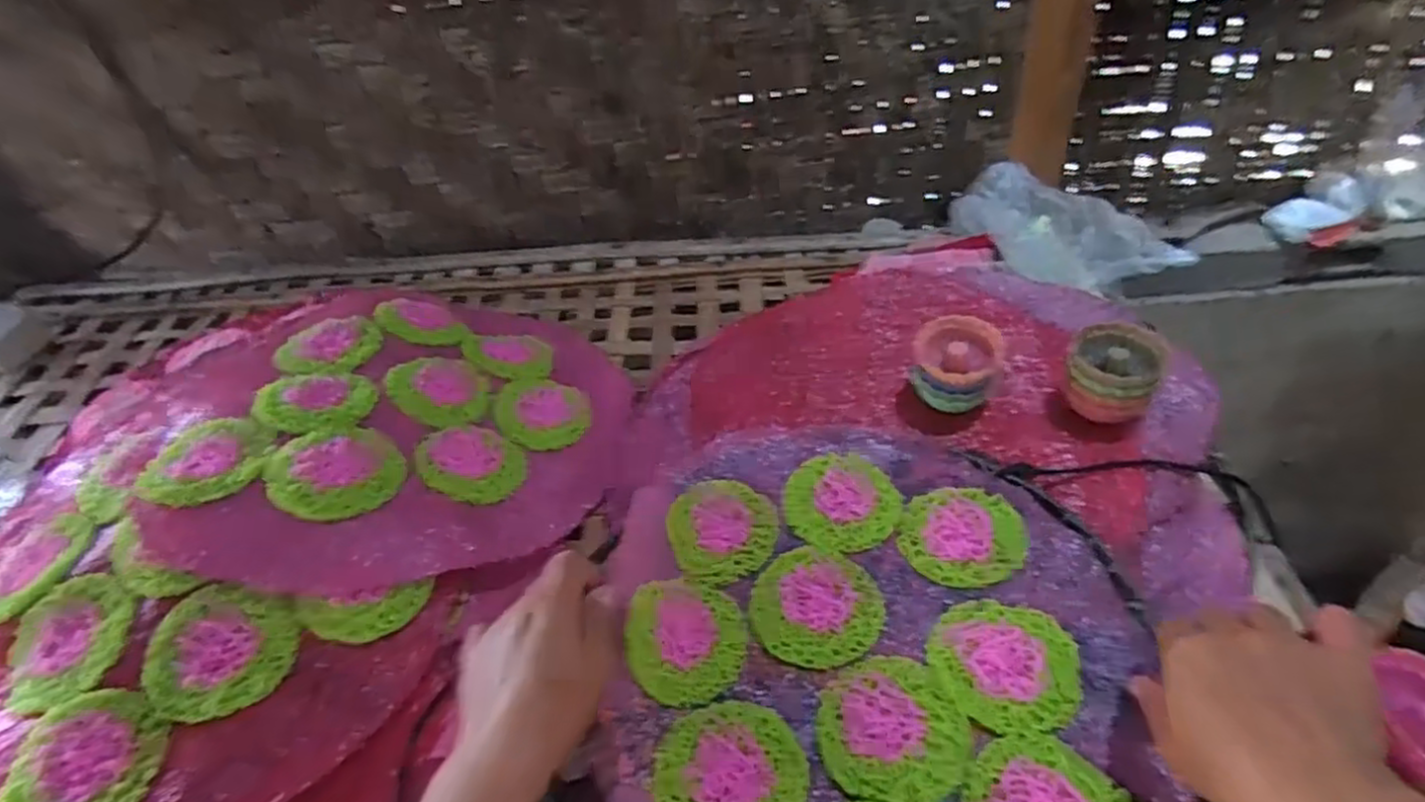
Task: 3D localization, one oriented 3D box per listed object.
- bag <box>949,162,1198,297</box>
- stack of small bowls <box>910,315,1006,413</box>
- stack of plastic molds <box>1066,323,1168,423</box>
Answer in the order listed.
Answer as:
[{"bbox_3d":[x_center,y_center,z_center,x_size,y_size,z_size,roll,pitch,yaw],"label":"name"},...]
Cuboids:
[{"bbox_3d":[0.331,-0.156,0.700,0.120,0.066,0.215,-27,47,-22],"label":"bag"},{"bbox_3d":[0.186,-0.028,0.549,0.062,0.051,0.054,12,45,18],"label":"stack of small bowls"},{"bbox_3d":[0.288,-0.017,0.521,0.060,0.059,0.051,23,50,27],"label":"stack of plastic molds"}]

